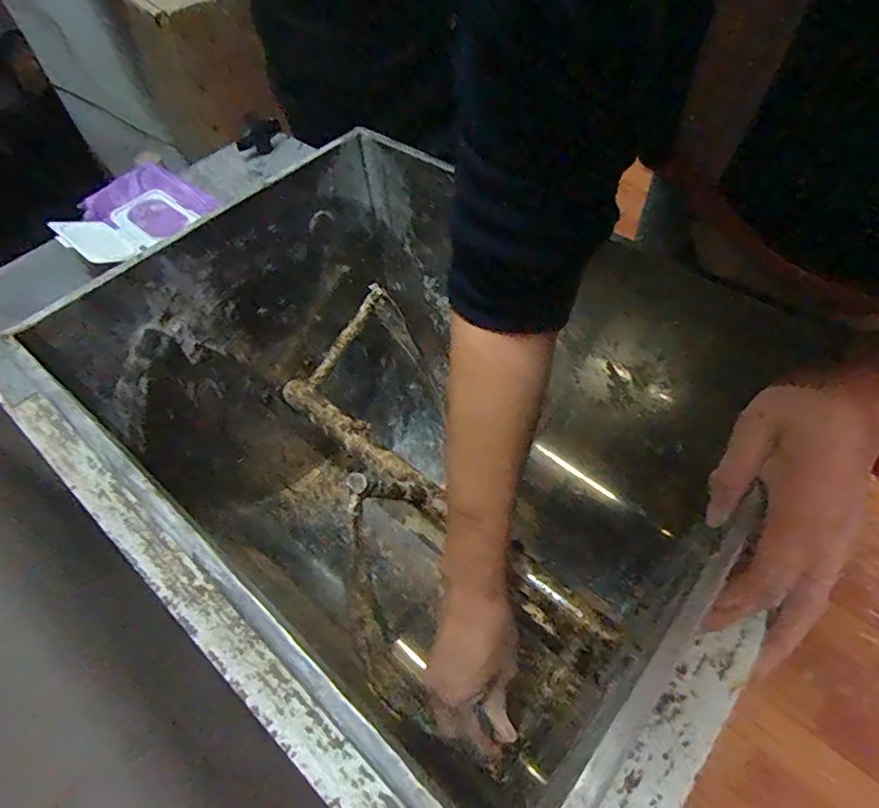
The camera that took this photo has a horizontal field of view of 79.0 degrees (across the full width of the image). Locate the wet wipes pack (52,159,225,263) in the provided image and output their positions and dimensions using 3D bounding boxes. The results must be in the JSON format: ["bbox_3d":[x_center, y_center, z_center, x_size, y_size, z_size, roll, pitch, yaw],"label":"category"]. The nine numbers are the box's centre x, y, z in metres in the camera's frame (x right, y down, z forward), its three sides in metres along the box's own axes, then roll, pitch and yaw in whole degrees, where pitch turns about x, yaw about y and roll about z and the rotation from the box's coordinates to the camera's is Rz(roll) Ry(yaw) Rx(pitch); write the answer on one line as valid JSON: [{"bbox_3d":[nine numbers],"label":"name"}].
[{"bbox_3d":[-0.301,-0.190,0.528,0.098,0.039,0.145,22,60,18],"label":"wet wipes pack"}]

